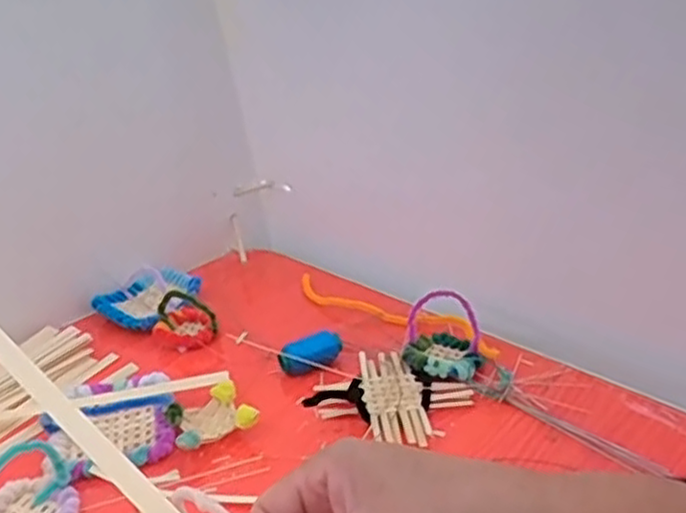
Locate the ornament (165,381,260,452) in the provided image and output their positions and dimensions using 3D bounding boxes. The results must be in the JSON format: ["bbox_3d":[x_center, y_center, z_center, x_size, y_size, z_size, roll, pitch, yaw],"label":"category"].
[{"bbox_3d":[-0.101,0.124,0.535,0.060,0.023,0.055,-15,28,-23],"label":"ornament"}]

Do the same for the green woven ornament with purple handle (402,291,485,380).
[{"bbox_3d":[0.086,0.064,0.594,0.063,0.057,0.059,1,25,8],"label":"green woven ornament with purple handle"}]

